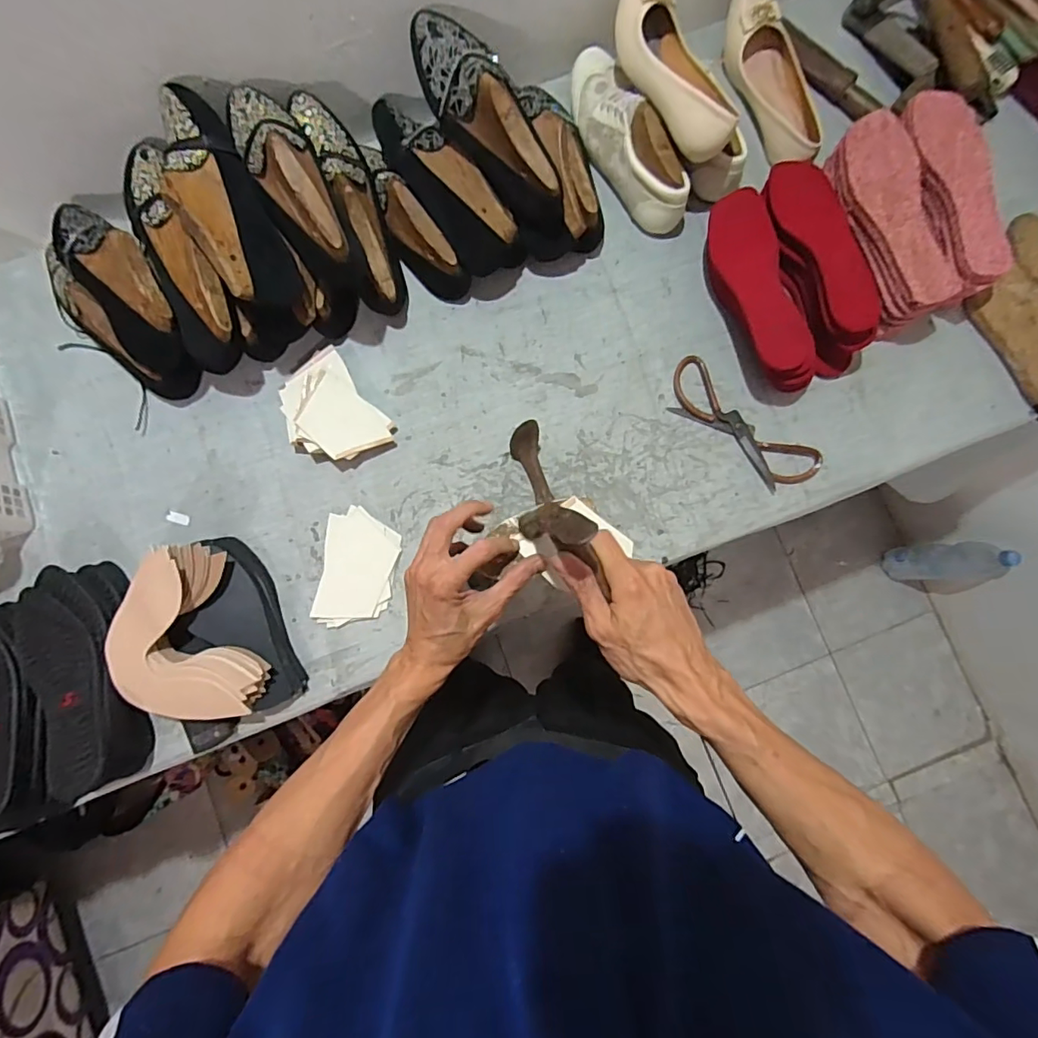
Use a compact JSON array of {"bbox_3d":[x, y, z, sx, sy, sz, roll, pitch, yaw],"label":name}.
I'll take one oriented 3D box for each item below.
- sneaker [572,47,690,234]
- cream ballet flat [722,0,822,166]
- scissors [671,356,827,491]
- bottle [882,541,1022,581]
[{"bbox_3d":[0.137,-0.495,0.691,0.072,0.091,0.245,-30,85,-5],"label":"sneaker"},{"bbox_3d":[0.343,-0.590,0.708,0.083,0.061,0.245,-18,84,-3],"label":"cream ballet flat"},{"bbox_3d":[0.281,-0.118,0.676,0.217,0.010,0.075,42,84,3],"label":"scissors"},{"bbox_3d":[1.017,0.103,1.259,0.092,0.320,0.091,-3,83,-2],"label":"bottle"}]

